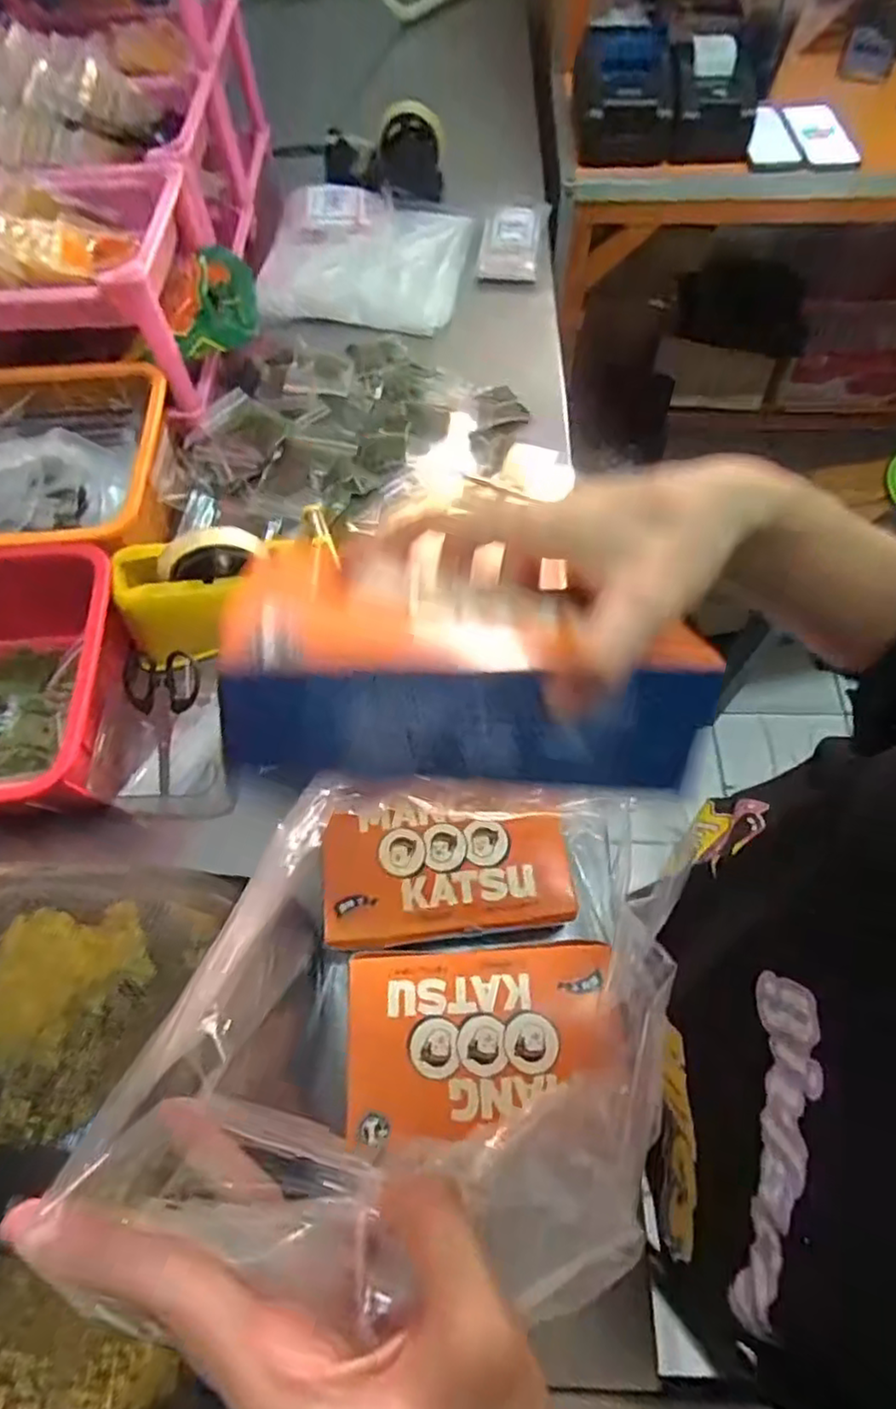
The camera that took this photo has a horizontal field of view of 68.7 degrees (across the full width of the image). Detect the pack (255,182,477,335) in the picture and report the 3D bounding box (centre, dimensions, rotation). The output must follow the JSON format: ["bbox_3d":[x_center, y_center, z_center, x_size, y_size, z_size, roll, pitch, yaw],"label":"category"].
[{"bbox_3d":[-0.104,-0.608,0.883,0.258,0.062,0.214,12,64,8],"label":"pack"}]

